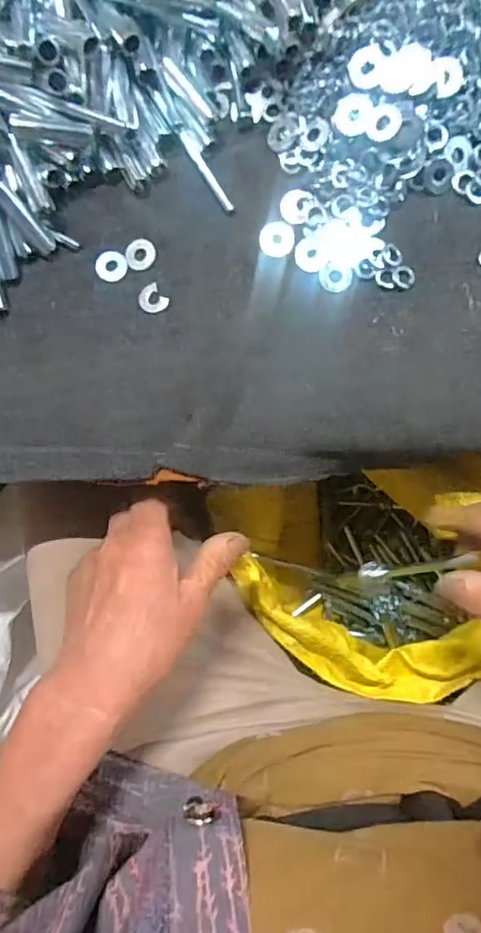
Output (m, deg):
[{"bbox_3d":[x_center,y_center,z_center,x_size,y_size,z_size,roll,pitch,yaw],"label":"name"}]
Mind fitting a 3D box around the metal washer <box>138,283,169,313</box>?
[{"bbox_3d":[-0.052,-0.099,0.318,0.015,0.004,0.019,-40,81,1],"label":"metal washer"}]

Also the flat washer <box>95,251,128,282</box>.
[{"bbox_3d":[-0.079,-0.123,0.326,0.019,0.004,0.021,-45,81,1],"label":"flat washer"}]

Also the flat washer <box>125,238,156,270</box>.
[{"bbox_3d":[-0.061,-0.129,0.325,0.019,0.004,0.018,-1,84,7],"label":"flat washer"}]

